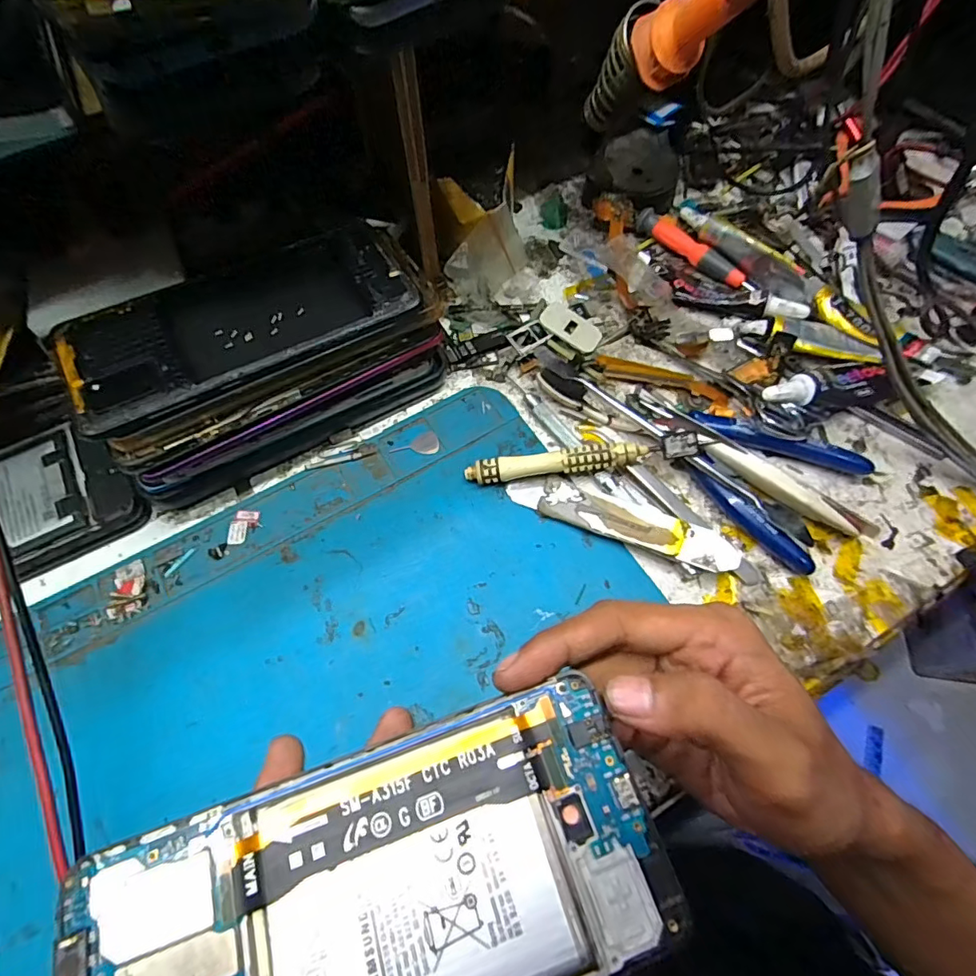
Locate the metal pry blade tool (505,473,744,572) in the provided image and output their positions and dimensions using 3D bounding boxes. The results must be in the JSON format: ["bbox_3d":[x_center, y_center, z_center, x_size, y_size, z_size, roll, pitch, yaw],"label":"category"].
[{"bbox_3d":[0.066,0.015,0.262,0.113,0.005,0.023,18,69,17],"label":"metal pry blade tool"}]

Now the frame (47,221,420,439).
[{"bbox_3d":[-0.114,-0.082,0.244,0.154,0.011,0.077,-30,68,-14],"label":"frame"}]

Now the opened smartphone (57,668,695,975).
[{"bbox_3d":[-0.030,0.106,0.135,0.150,0.007,0.067,-18,65,-7],"label":"opened smartphone"}]

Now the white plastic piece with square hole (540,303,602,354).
[{"bbox_3d":[0.052,-0.100,0.324,0.038,0.004,0.026,39,62,3],"label":"white plastic piece with square hole"}]

